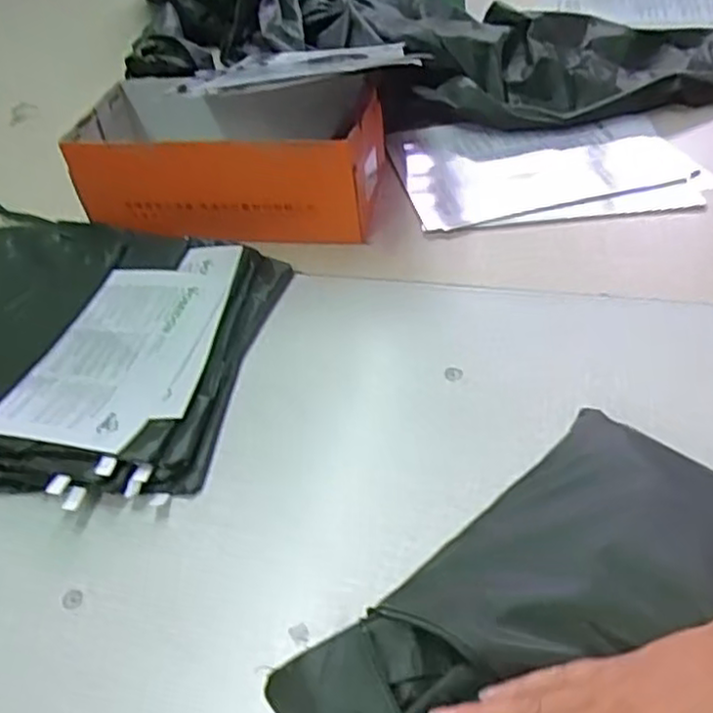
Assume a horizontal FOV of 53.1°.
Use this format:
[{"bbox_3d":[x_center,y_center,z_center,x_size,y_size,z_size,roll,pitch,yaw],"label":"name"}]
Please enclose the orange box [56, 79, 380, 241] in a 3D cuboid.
[{"bbox_3d":[-0.133,-0.210,0.754,0.304,0.112,0.141,2,46,10],"label":"orange box"}]

